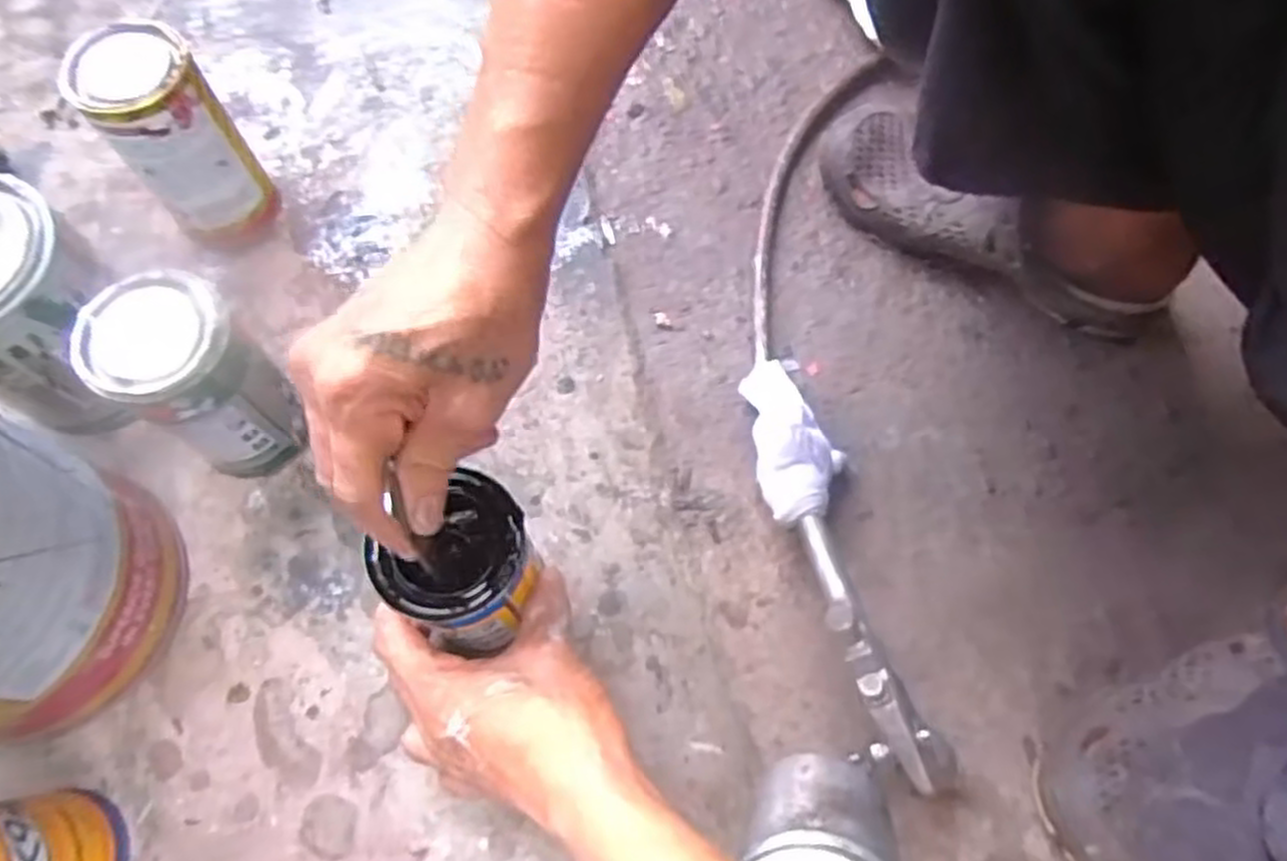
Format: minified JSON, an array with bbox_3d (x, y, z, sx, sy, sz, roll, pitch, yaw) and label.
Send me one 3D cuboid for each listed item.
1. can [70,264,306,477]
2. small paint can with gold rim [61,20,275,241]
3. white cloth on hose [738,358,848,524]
[{"bbox_3d":[-0.253,-0.025,0.465,0.071,0.136,0.069,1,69,-2],"label":"can"},{"bbox_3d":[-0.302,-0.187,0.525,0.068,0.132,0.074,1,69,-2],"label":"small paint can with gold rim"},{"bbox_3d":[0.101,0.002,0.522,0.064,0.050,0.120,-8,70,-5],"label":"white cloth on hose"}]

